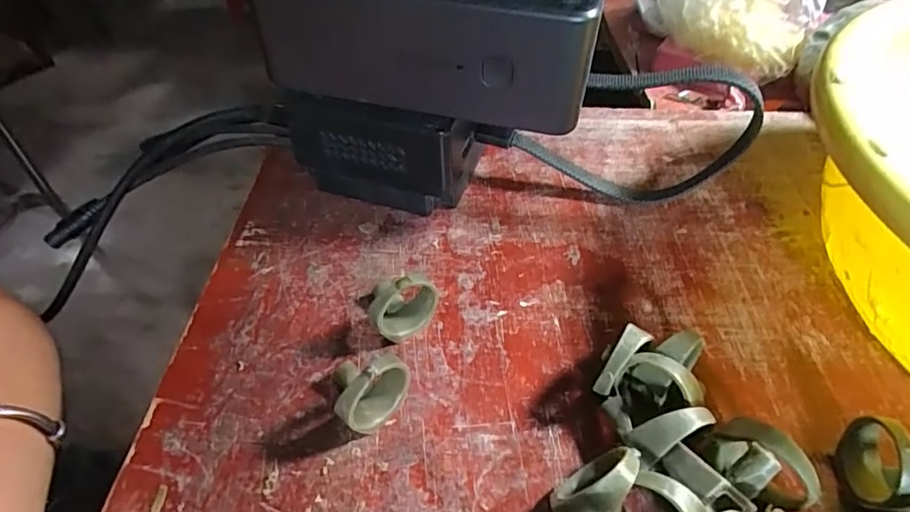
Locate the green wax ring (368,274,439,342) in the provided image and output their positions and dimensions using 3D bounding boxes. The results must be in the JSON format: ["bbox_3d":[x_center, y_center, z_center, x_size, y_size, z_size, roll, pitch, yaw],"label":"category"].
[{"bbox_3d":[-0.020,0.016,0.195,0.025,0.030,0.014,-31,53,-24],"label":"green wax ring"}]

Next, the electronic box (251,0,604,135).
[{"bbox_3d":[-0.013,-0.088,0.202,0.127,0.052,0.051,7,47,8],"label":"electronic box"}]

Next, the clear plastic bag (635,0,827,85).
[{"bbox_3d":[0.177,-0.168,0.344,0.116,0.049,0.082,35,57,30],"label":"clear plastic bag"}]

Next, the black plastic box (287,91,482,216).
[{"bbox_3d":[-0.031,-0.054,0.243,0.080,0.053,0.038,12,48,13],"label":"black plastic box"}]

